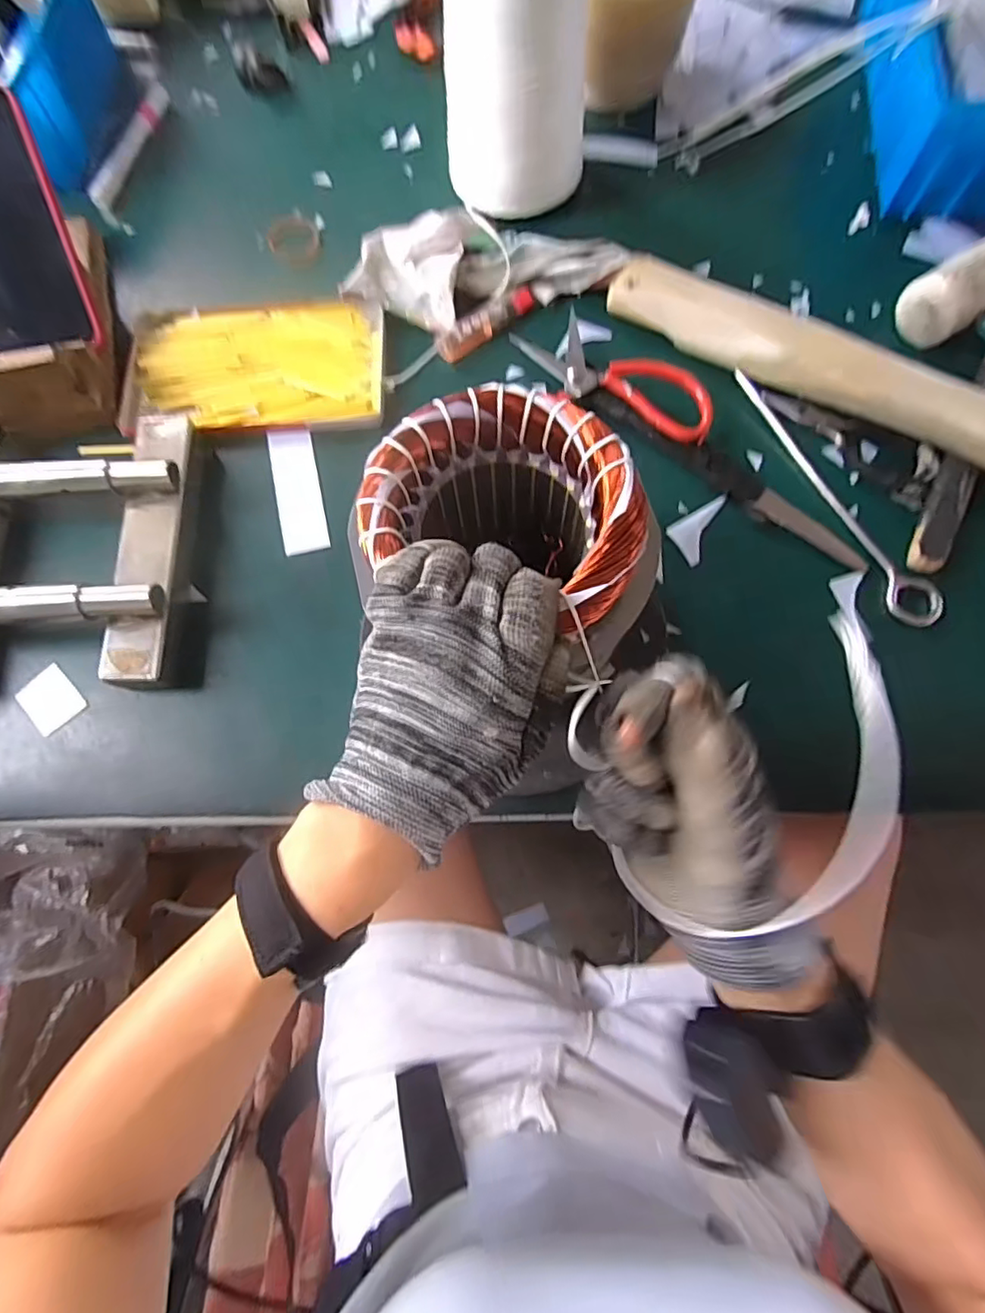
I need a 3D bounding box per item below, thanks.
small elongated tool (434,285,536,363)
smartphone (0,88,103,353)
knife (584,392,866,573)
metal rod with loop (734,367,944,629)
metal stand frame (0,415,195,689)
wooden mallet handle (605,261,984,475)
[{"bbox_3d":[-0.005,-0.268,0.455,0.088,0.014,0.021,-36,76,-8],"label":"small elongated tool"},{"bbox_3d":[-0.356,-0.311,0.412,0.083,0.013,0.155,-8,110,0],"label":"smartphone"},{"bbox_3d":[0.166,-0.132,0.413,0.225,0.012,0.025,36,78,11],"label":"knife"},{"bbox_3d":[0.243,-0.120,0.405,0.031,0.012,0.224,-26,75,-6],"label":"metal rod with loop"},{"bbox_3d":[-0.305,-0.077,0.389,0.178,0.050,0.201,-2,74,1],"label":"metal stand frame"},{"bbox_3d":[0.240,-0.205,0.405,0.335,0.048,0.034,32,77,10],"label":"wooden mallet handle"}]

